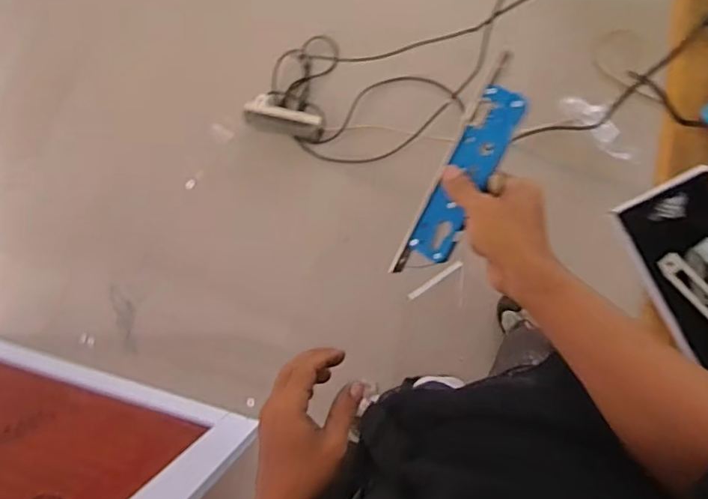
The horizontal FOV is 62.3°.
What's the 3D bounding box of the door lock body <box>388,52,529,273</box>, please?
[{"bbox_3d":[0.104,-0.068,0.561,0.048,0.026,0.222,30,108,9],"label":"door lock body"}]

